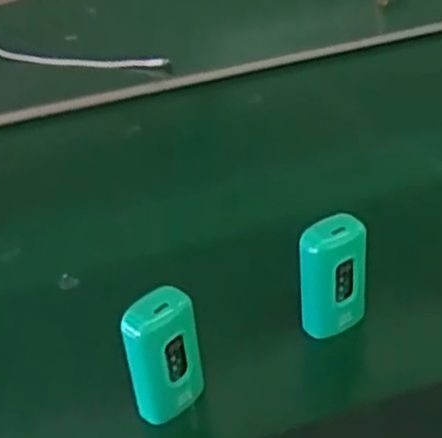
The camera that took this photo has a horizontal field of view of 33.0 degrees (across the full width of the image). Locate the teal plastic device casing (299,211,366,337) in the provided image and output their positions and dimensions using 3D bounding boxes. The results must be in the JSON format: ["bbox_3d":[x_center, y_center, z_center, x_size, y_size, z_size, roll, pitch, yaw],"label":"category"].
[{"bbox_3d":[0.060,0.036,0.406,0.036,0.077,0.018,-22,38,-21],"label":"teal plastic device casing"}]

